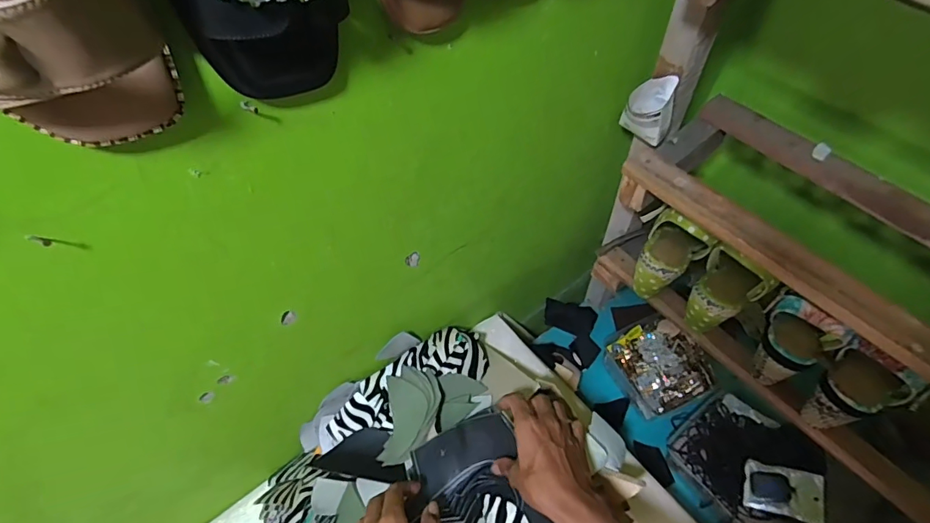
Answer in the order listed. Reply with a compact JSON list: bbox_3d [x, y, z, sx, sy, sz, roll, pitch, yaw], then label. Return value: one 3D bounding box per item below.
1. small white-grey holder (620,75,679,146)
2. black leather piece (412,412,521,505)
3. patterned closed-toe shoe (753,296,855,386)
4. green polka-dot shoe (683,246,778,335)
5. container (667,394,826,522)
[{"bbox_3d":[0.225,-0.182,0.589,0.059,0.080,0.042,21,57,16],"label":"small white-grey holder"},{"bbox_3d":[-0.002,0.225,0.565,0.122,0.006,0.055,-29,69,6],"label":"black leather piece"},{"bbox_3d":[0.392,0.095,0.577,0.065,0.128,0.078,-27,57,-17],"label":"patterned closed-toe shoe"},{"bbox_3d":[0.342,0.035,0.629,0.090,0.132,0.086,-32,59,-20],"label":"green polka-dot shoe"},{"bbox_3d":[0.450,0.315,0.753,0.180,0.060,0.204,-37,61,-23],"label":"container"}]

